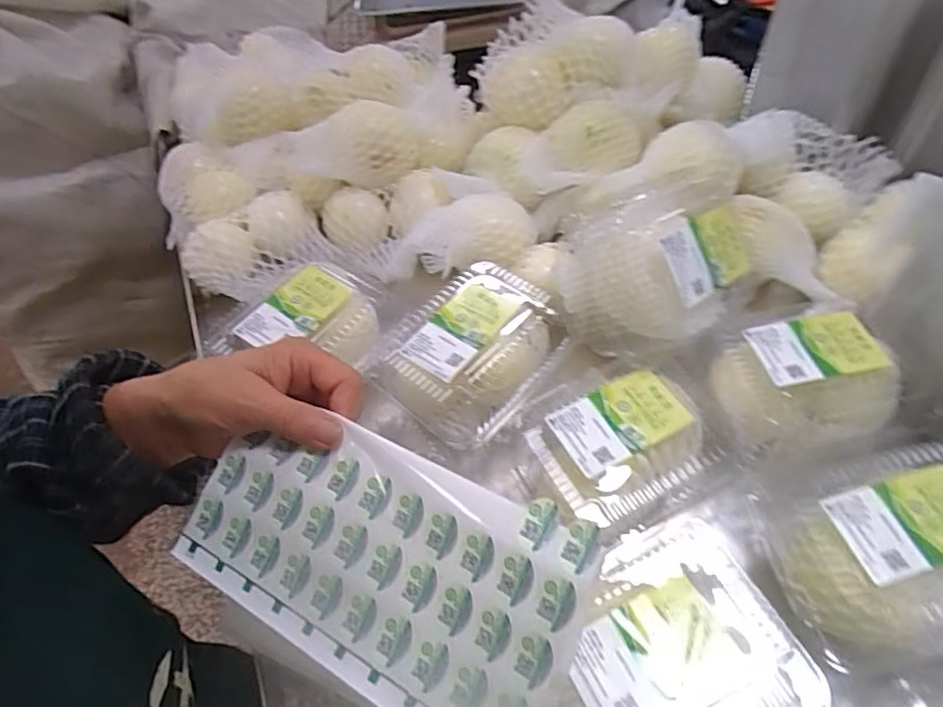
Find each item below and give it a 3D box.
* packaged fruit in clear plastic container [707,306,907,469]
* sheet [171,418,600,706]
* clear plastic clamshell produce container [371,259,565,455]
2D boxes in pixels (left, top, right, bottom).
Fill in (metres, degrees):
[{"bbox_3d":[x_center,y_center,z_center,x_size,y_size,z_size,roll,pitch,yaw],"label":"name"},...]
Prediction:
[{"bbox_3d":[0.282,0.025,0.514,0.158,0.072,0.127,-9,57,-2],"label":"packaged fruit in clear plastic container"},{"bbox_3d":[-0.050,0.098,0.298,0.208,0.009,0.108,22,83,23],"label":"sheet"},{"bbox_3d":[0.008,-0.001,0.556,0.129,0.085,0.164,39,67,25],"label":"clear plastic clamshell produce container"}]

